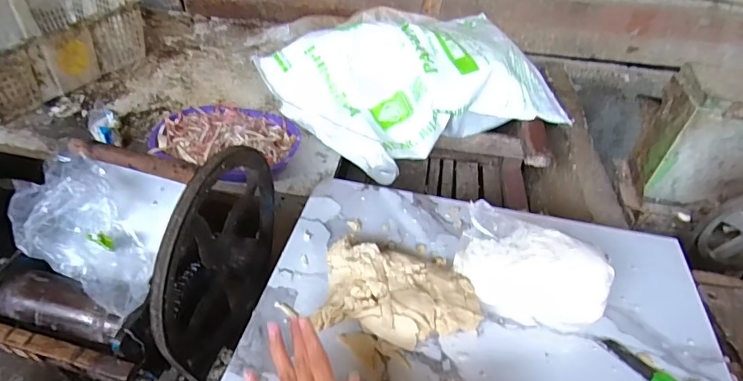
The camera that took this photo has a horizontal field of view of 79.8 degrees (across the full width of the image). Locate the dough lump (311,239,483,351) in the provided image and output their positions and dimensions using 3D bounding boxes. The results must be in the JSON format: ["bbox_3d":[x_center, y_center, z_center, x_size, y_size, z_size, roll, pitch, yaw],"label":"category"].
[{"bbox_3d":[0.031,0.112,0.478,0.172,0.053,0.106,12,43,5],"label":"dough lump"}]

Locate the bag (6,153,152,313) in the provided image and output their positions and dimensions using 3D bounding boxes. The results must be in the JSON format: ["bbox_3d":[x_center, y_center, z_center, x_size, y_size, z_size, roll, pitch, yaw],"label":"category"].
[{"bbox_3d":[-0.305,0.050,0.495,0.127,0.066,0.199,-33,77,-34],"label":"bag"}]

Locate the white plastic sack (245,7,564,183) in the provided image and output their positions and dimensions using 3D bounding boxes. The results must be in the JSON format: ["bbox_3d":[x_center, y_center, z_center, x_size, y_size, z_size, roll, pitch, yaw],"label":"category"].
[{"bbox_3d":[0.121,-0.269,1.078,0.675,0.191,0.400,-16,48,-23],"label":"white plastic sack"}]

